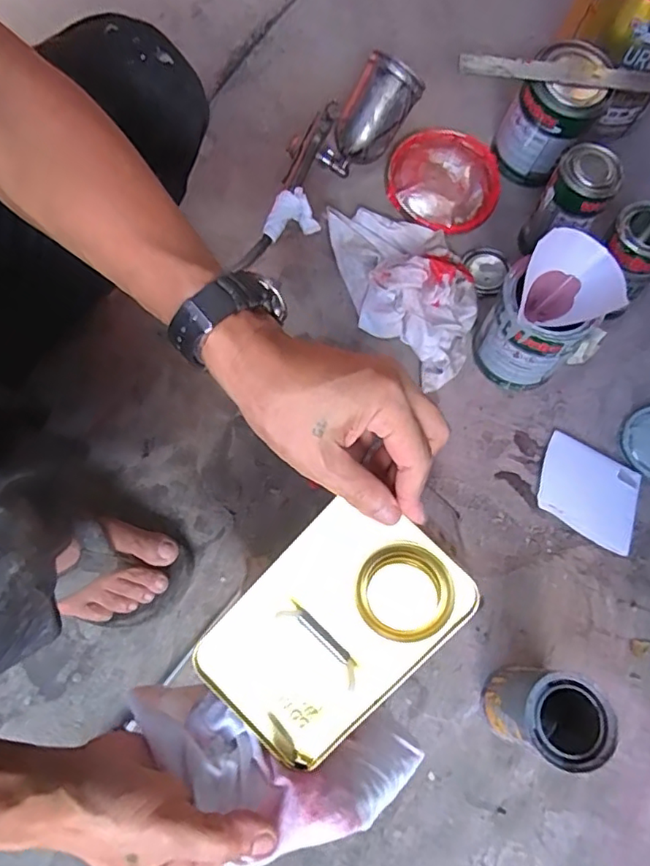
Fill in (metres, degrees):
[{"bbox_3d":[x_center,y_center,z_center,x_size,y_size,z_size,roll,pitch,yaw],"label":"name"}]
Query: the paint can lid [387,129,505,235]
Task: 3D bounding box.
[{"bbox_3d":[0.161,-0.337,0.769,0.147,0.017,0.141,0,87,-8],"label":"paint can lid"}]

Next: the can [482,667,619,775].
[{"bbox_3d":[0.193,0.248,0.511,0.079,0.130,0.073,25,73,10],"label":"can"}]

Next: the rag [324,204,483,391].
[{"bbox_3d":[0.101,-0.191,0.707,0.140,0.087,0.232,-16,71,-4],"label":"rag"}]

